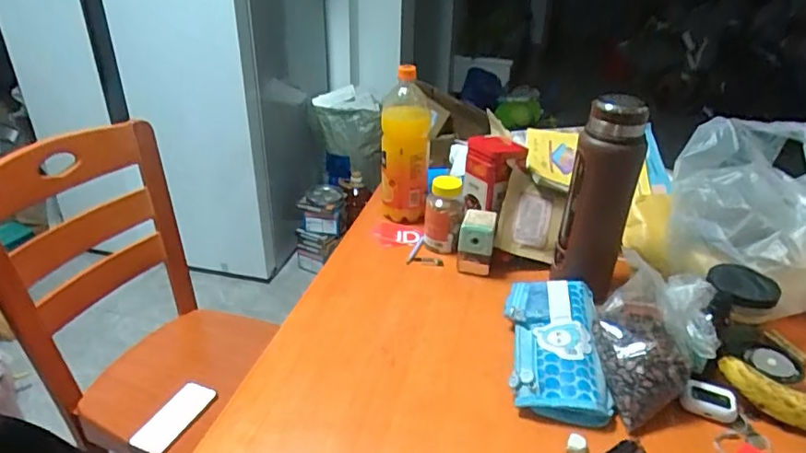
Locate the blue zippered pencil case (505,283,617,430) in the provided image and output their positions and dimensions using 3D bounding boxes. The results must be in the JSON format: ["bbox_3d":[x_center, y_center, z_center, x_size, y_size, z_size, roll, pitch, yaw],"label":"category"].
[{"bbox_3d":[0.195,0.146,0.681,0.114,0.045,0.222,5,30,9],"label":"blue zippered pencil case"}]

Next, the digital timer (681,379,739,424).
[{"bbox_3d":[0.354,0.202,0.616,0.060,0.021,0.039,13,68,9],"label":"digital timer"}]

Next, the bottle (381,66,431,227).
[{"bbox_3d":[0.002,-0.136,0.953,0.087,0.267,0.081,0,29,0],"label":"bottle"}]

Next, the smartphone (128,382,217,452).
[{"bbox_3d":[-0.438,0.369,1.019,0.080,0.010,0.152,27,47,16],"label":"smartphone"}]

